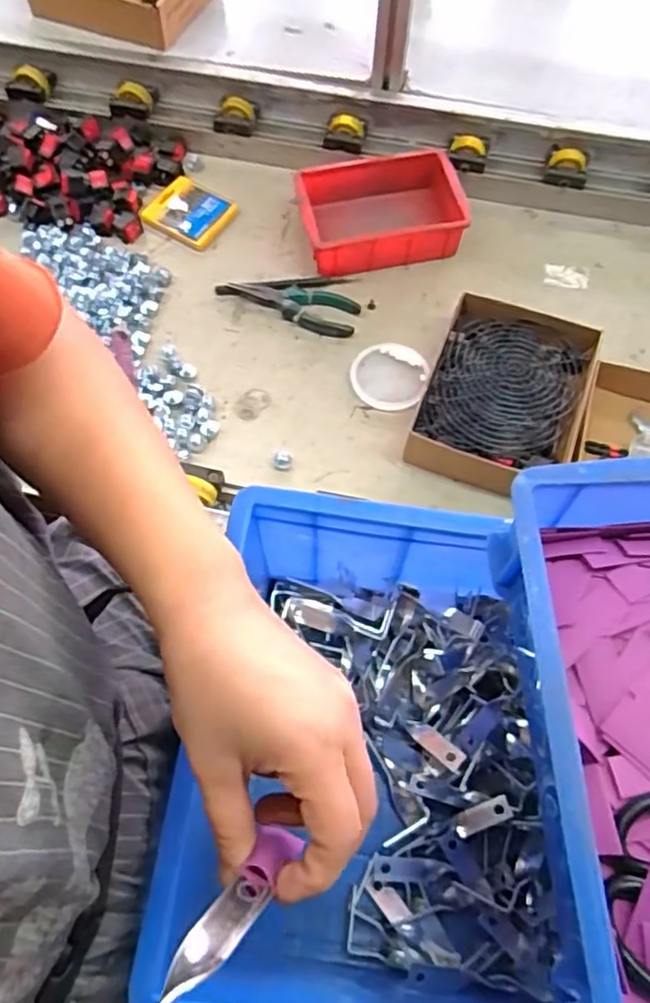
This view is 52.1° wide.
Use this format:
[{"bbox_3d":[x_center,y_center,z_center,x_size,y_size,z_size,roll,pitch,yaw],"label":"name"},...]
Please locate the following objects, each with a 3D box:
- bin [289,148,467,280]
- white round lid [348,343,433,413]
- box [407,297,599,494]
[{"bbox_3d":[0.073,-0.363,0.840,0.199,0.062,0.137,-13,65,-7],"label":"bin"},{"bbox_3d":[0.075,-0.146,0.768,0.086,0.012,0.091,0,64,-1],"label":"white round lid"},{"bbox_3d":[0.196,-0.111,0.728,0.161,0.047,0.221,20,65,8],"label":"box"}]

